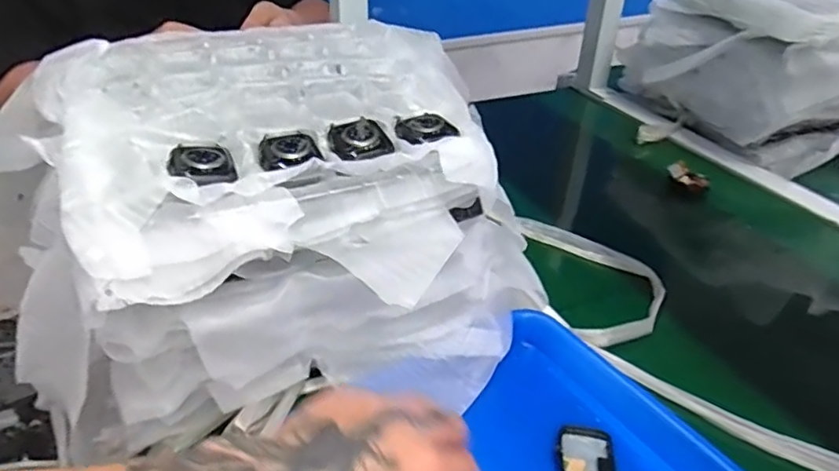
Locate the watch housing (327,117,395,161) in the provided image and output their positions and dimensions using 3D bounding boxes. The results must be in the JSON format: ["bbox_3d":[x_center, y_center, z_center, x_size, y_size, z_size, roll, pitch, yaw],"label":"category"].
[{"bbox_3d":[-0.042,-0.065,0.408,0.039,0.009,0.045,-16,37,-23],"label":"watch housing"}]

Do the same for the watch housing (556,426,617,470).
[{"bbox_3d":[0.116,0.155,0.416,0.039,0.008,0.046,4,34,5],"label":"watch housing"}]

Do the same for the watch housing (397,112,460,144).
[{"bbox_3d":[0.003,-0.075,0.423,0.038,0.007,0.048,-17,38,-25],"label":"watch housing"}]

